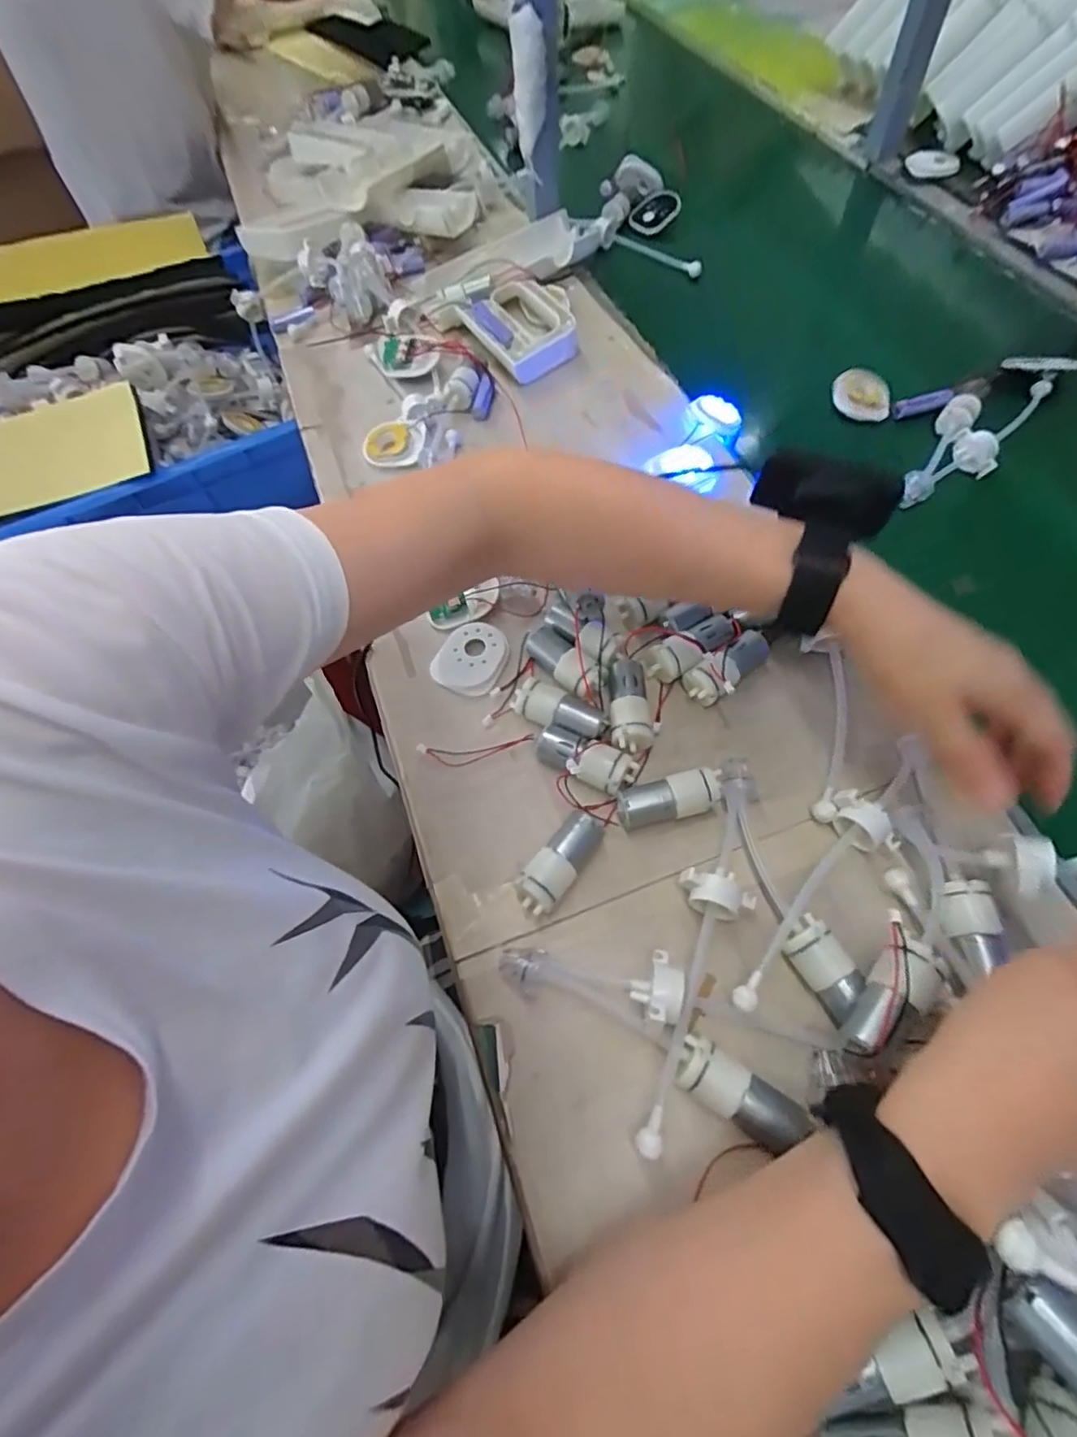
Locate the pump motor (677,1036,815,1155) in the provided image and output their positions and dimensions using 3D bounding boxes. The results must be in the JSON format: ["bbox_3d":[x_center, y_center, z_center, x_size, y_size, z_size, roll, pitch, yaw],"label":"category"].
[{"bbox_3d":[0.097,0.183,0.296,0.062,0.023,0.024,30,68,18],"label":"pump motor"}]

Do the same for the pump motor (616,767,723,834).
[{"bbox_3d":[0.079,0.050,0.372,0.063,0.023,0.024,-12,63,-3],"label":"pump motor"}]

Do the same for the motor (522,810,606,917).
[{"bbox_3d":[0.014,0.085,0.357,0.023,0.024,0.063,35,70,19],"label":"motor"}]

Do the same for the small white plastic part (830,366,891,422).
[{"bbox_3d":[0.290,-0.289,0.548,0.054,0.036,0.012,35,28,8],"label":"small white plastic part"}]

